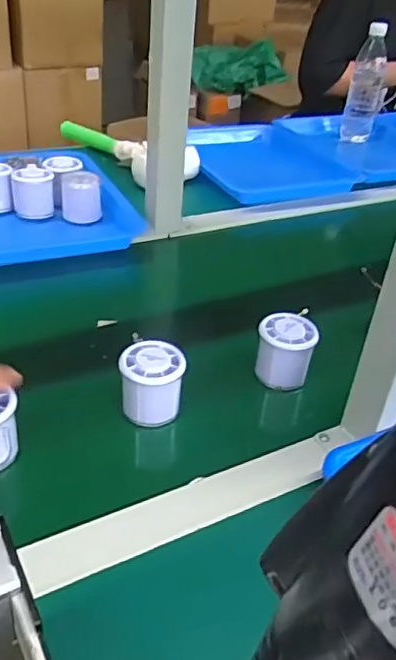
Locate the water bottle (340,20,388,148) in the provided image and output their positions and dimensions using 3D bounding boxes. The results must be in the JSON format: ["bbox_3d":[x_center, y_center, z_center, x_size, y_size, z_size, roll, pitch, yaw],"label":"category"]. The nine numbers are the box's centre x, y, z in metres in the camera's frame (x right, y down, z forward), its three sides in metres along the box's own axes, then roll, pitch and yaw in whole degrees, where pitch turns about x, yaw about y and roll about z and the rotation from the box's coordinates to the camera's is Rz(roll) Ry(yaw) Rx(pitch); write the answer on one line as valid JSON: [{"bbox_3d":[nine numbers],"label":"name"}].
[{"bbox_3d":[0.363,-0.514,1.273,0.077,0.244,0.076,12,36,8],"label":"water bottle"}]

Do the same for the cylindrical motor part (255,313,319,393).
[{"bbox_3d":[0.087,0.021,0.590,0.053,0.059,0.048,9,35,4],"label":"cylindrical motor part"}]

